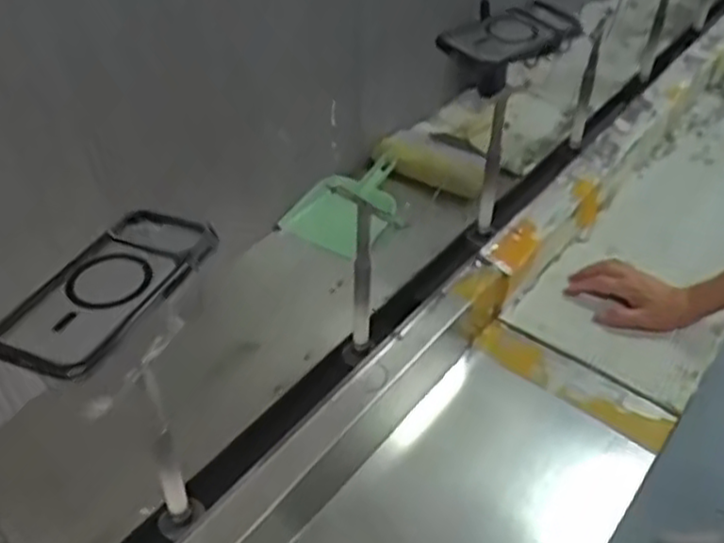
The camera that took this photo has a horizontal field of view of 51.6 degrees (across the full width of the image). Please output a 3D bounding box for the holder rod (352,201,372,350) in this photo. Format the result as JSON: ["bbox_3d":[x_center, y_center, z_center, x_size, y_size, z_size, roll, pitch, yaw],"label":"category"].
[{"bbox_3d":[0.000,0.007,0.740,0.018,0.184,0.021,4,43,1],"label":"holder rod"}]

